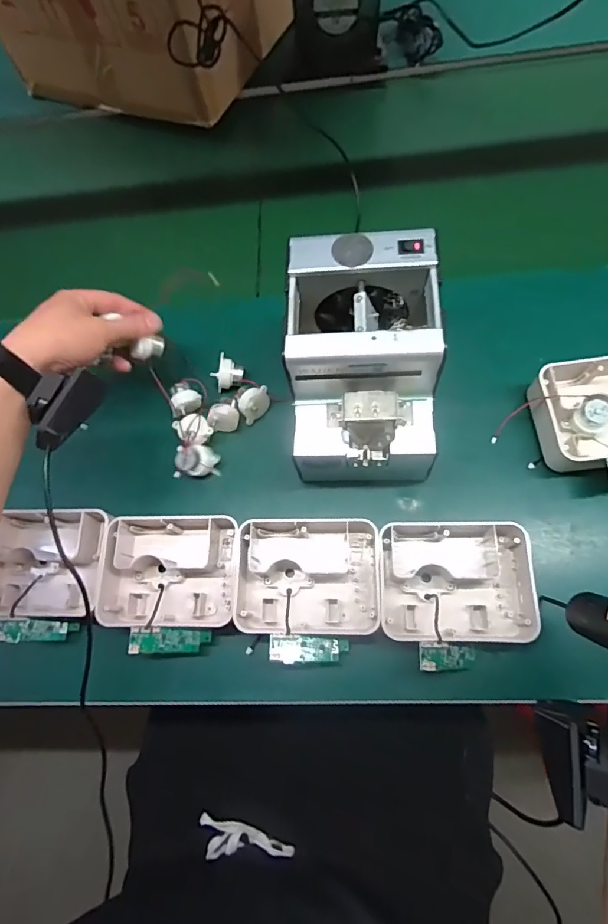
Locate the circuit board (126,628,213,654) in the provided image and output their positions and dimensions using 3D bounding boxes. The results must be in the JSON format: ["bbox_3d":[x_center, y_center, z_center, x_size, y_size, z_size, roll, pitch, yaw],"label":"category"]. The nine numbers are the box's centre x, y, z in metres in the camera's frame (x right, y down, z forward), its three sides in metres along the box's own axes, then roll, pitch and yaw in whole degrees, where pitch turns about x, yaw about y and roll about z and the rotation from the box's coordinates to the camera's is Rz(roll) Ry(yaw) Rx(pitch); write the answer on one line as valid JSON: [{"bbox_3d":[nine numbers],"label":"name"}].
[{"bbox_3d":[-0.120,0.160,0.425,0.070,0.004,0.023,3,83,-13],"label":"circuit board"}]

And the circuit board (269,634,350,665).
[{"bbox_3d":[0.005,0.162,0.408,0.069,0.006,0.022,5,61,-12],"label":"circuit board"}]

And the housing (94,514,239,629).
[{"bbox_3d":[-0.127,0.106,0.451,0.124,0.057,0.102,4,62,3],"label":"housing"}]

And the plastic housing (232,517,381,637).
[{"bbox_3d":[0.004,0.106,0.432,0.129,0.055,0.098,0,62,2],"label":"plastic housing"}]

